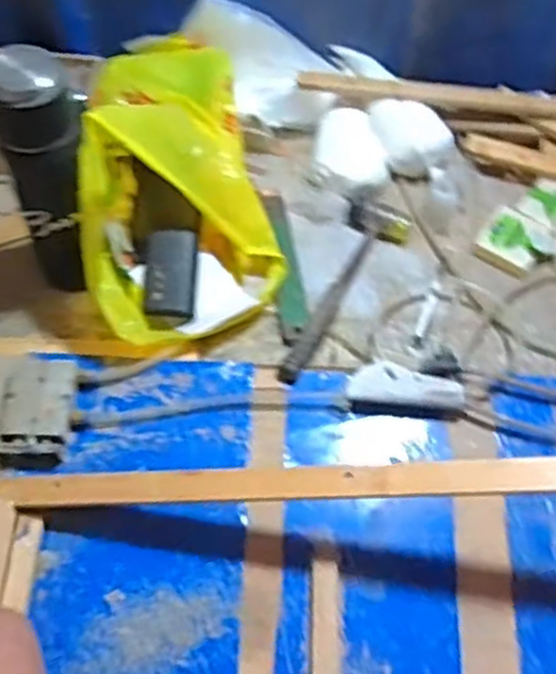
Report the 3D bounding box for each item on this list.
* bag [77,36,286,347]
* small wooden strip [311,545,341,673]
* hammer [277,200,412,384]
[{"bbox_3d":[-0.103,-0.204,0.833,0.207,0.187,0.385,-2,60,-4],"label":"bag"},{"bbox_3d":[0.043,0.258,0.669,0.026,0.010,0.141,2,60,-2],"label":"small wooden strip"},{"bbox_3d":[0.077,-0.047,0.856,0.076,0.031,0.260,21,61,9],"label":"hammer"}]

